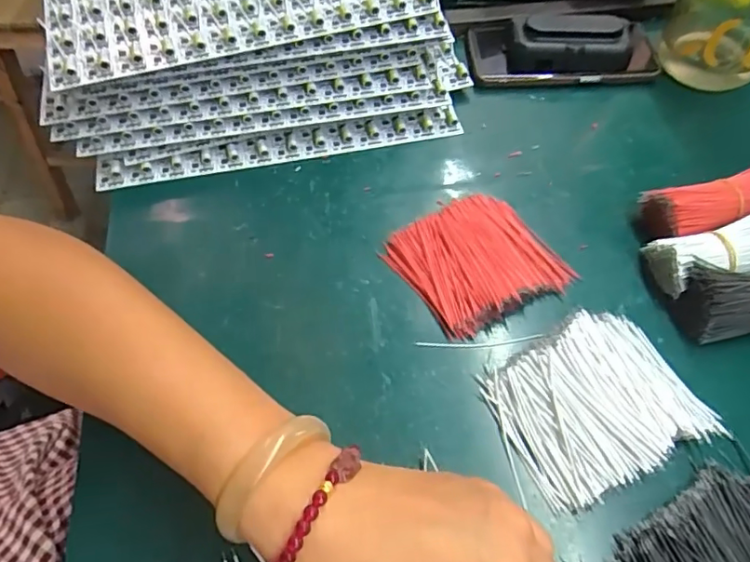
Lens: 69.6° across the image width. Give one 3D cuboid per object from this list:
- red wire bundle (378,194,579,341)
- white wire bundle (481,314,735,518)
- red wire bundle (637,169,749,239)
[{"bbox_3d":[0.071,-0.017,0.370,0.105,0.019,0.089,-23,61,-14],"label":"red wire bundle"},{"bbox_3d":[0.132,0.069,0.316,0.113,0.021,0.089,-22,60,-13],"label":"white wire bundle"},{"bbox_3d":[0.238,-0.053,0.386,0.092,0.033,0.040,-11,58,-7],"label":"red wire bundle"}]

